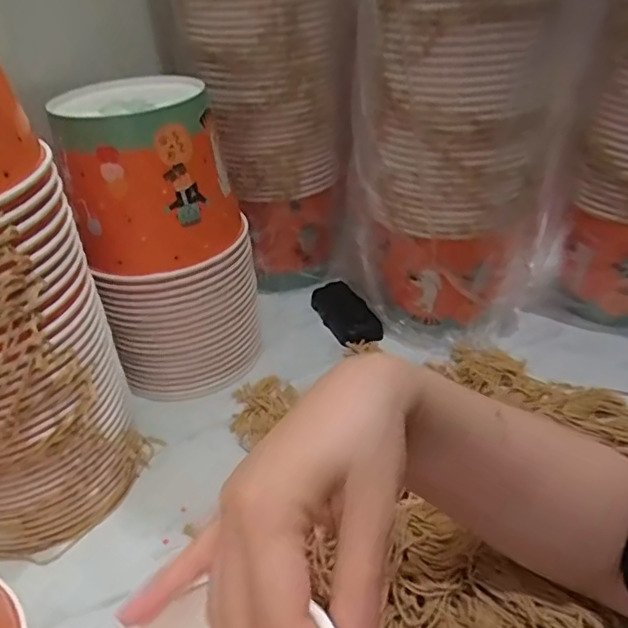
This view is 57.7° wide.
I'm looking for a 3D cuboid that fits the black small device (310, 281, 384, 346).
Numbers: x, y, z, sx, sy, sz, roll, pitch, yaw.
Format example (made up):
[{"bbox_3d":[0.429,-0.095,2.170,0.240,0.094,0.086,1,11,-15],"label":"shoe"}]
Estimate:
[{"bbox_3d":[0.038,-0.002,0.661,0.049,0.025,0.098,-18,38,-19],"label":"black small device"}]

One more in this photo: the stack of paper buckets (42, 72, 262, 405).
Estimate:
[{"bbox_3d":[-0.132,-0.067,0.536,0.145,0.263,0.119,-14,37,-15],"label":"stack of paper buckets"}]

